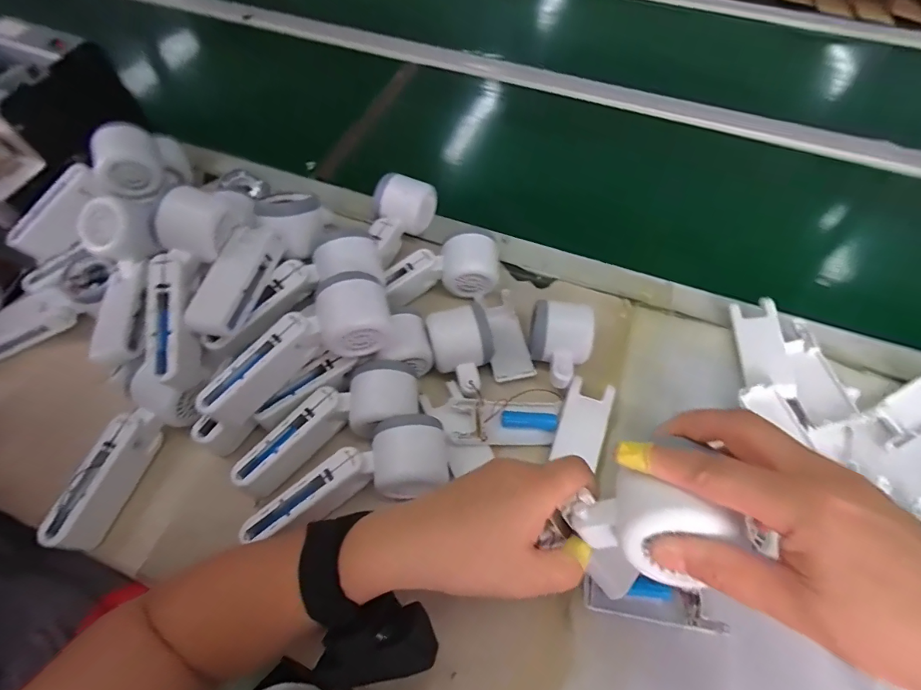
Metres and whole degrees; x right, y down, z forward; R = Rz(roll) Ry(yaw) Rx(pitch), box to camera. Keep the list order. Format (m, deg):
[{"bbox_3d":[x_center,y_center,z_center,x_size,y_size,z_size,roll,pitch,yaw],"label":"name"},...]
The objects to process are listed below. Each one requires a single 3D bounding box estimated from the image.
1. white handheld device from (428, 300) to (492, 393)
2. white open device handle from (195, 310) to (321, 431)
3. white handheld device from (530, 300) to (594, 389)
[{"bbox_3d":[0.002,0.005,0.418,0.057,0.046,0.074,-15,61,-9],"label":"white handheld device"},{"bbox_3d":[-0.155,0.018,0.363,0.024,0.046,0.101,37,79,19],"label":"white open device handle"},{"bbox_3d":[0.092,0.001,0.430,0.058,0.050,0.076,14,61,8],"label":"white handheld device"}]

